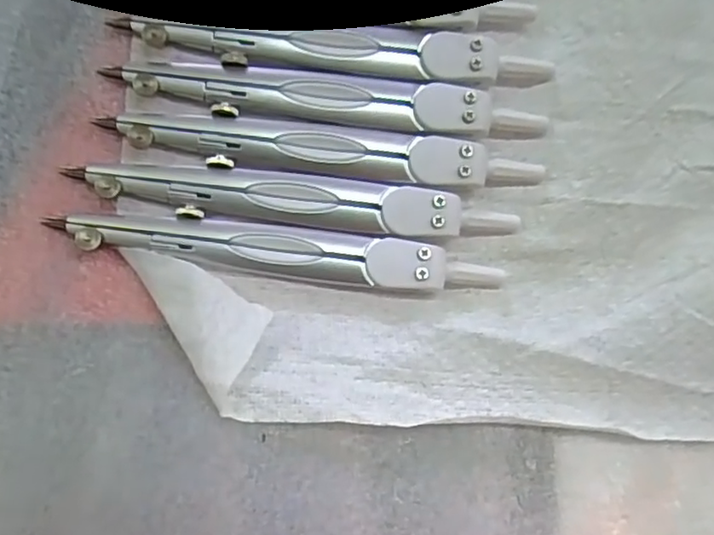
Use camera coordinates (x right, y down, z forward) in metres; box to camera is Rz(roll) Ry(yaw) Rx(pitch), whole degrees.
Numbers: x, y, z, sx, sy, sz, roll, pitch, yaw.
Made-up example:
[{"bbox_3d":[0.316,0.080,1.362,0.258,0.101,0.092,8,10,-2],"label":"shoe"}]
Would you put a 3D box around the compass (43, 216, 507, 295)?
[{"bbox_3d":[-0.019,-0.004,0.180,0.125,0.006,0.015,6,85,-7],"label":"compass"}]

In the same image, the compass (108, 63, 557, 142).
[{"bbox_3d":[-0.005,-0.049,0.186,0.126,0.005,0.015,2,86,-8],"label":"compass"}]

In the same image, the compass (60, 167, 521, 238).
[{"bbox_3d":[-0.015,-0.019,0.182,0.125,0.006,0.014,4,85,-8],"label":"compass"}]

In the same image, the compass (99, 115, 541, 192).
[{"bbox_3d":[-0.007,-0.034,0.185,0.125,0.005,0.015,3,85,-8],"label":"compass"}]

